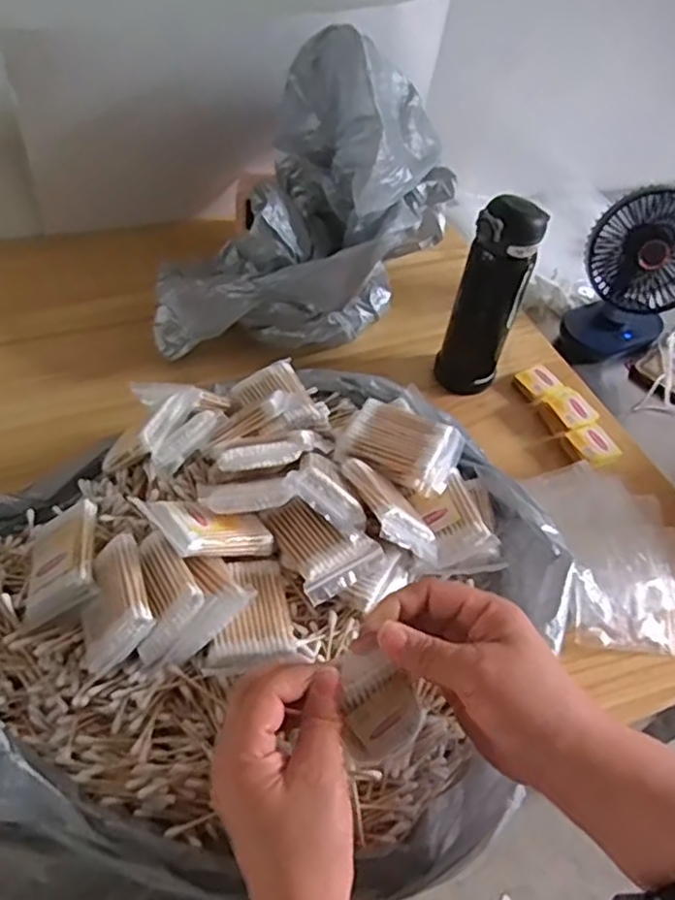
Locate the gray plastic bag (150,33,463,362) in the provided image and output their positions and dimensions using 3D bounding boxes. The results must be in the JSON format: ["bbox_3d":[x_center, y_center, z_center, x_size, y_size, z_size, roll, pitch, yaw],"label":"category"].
[{"bbox_3d":[-0.026,-0.258,0.723,0.189,0.236,0.364,26,51,16],"label":"gray plastic bag"}]

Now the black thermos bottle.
[{"bbox_3d":[0.149,-0.141,0.697,0.065,0.223,0.056,16,49,8],"label":"black thermos bottle"}]

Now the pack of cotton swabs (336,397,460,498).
[{"bbox_3d":[0.050,-0.005,0.544,0.087,0.029,0.058,21,50,11],"label":"pack of cotton swabs"}]

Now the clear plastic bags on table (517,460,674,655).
[{"bbox_3d":[0.257,0.090,0.626,0.129,0.022,0.180,2,54,-13],"label":"clear plastic bags on table"}]

